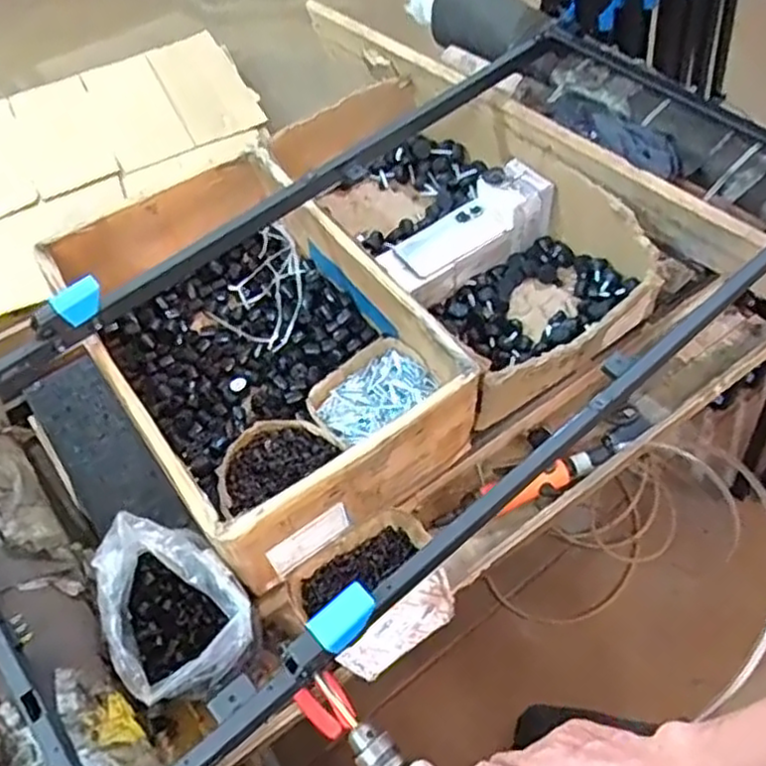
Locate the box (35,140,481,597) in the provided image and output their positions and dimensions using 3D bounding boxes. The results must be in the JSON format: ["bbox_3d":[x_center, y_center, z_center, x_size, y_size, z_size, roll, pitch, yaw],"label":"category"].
[{"bbox_3d":[-0.167,-0.055,0.930,0.348,0.178,0.534,-33,60,-16],"label":"box"}]

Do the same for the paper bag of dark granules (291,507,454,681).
[{"bbox_3d":[-0.004,0.233,0.803,0.171,0.067,0.145,-33,61,-17],"label":"paper bag of dark granules"}]

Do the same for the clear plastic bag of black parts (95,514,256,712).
[{"bbox_3d":[-0.221,0.244,0.760,0.129,0.155,0.177,-32,60,-16],"label":"clear plastic bag of black parts"}]

